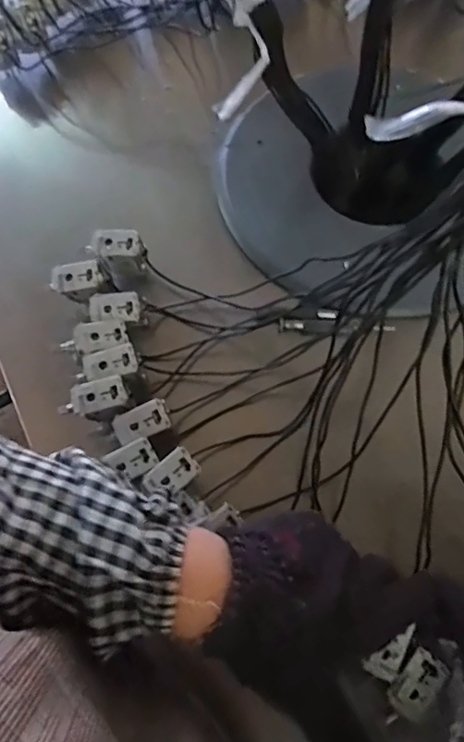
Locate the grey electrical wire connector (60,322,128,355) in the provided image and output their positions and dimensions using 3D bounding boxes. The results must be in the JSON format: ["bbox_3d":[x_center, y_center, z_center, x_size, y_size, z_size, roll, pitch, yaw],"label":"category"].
[{"bbox_3d":[-0.105,-0.024,0.425,0.048,0.015,0.022,-22,68,-10],"label":"grey electrical wire connector"}]

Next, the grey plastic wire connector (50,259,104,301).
[{"bbox_3d":[-0.125,-0.073,0.455,0.039,0.018,0.028,-12,95,5],"label":"grey plastic wire connector"}]

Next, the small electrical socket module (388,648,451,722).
[{"bbox_3d":[0.112,0.188,0.334,0.022,0.006,0.037,42,72,16],"label":"small electrical socket module"}]

